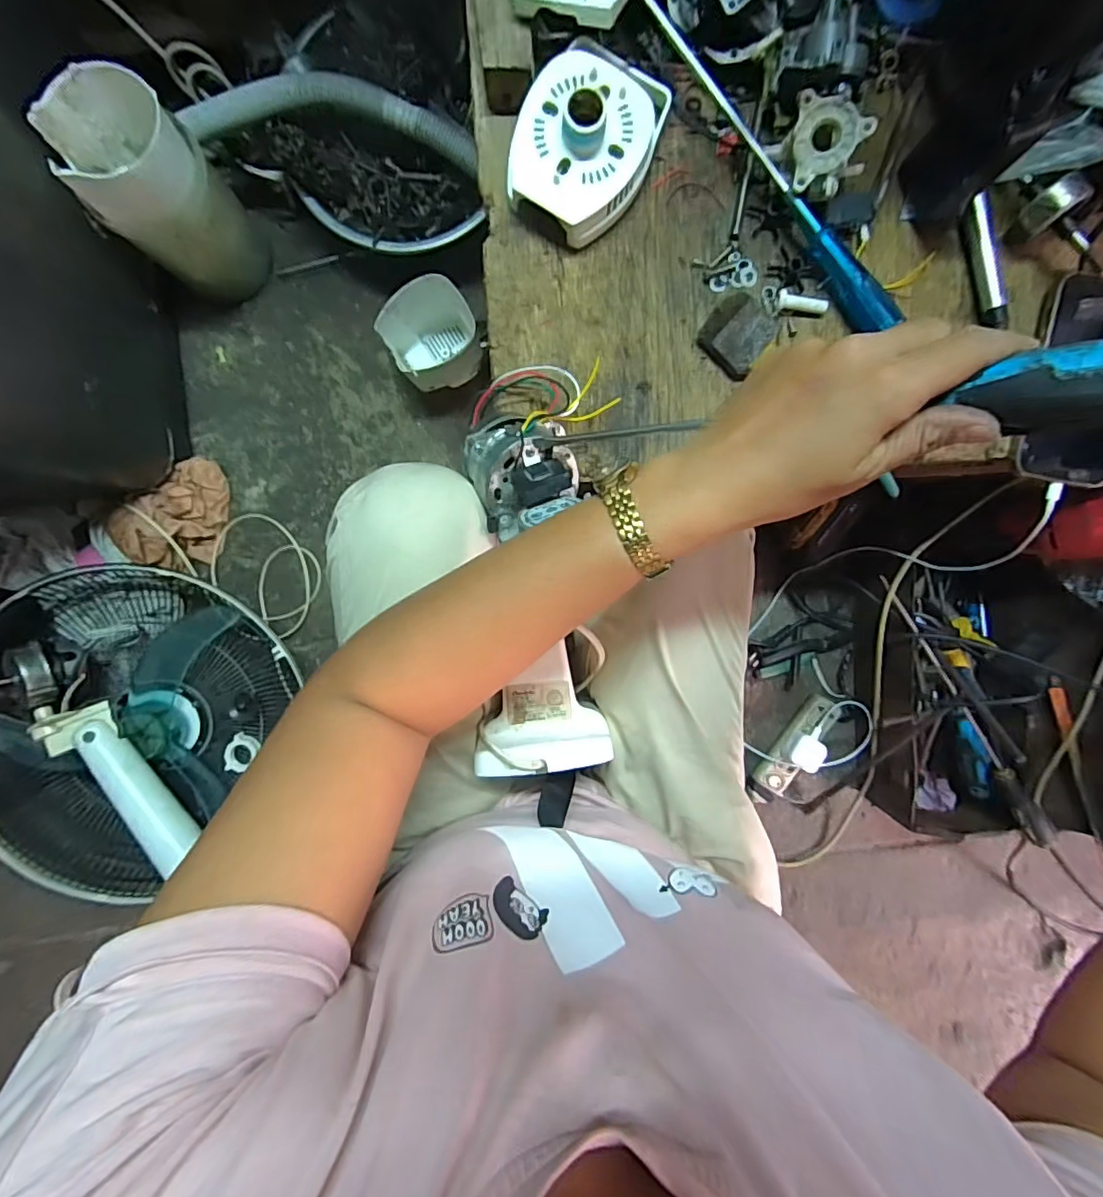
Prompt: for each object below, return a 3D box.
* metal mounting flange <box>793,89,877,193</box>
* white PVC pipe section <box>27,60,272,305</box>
[{"bbox_3d":[0.207,-0.341,0.398,0.052,0.007,0.060,-4,106,14],"label":"metal mounting flange"},{"bbox_3d":[-0.444,-0.465,0.640,0.128,0.222,0.125,0,94,-1],"label":"white PVC pipe section"}]

